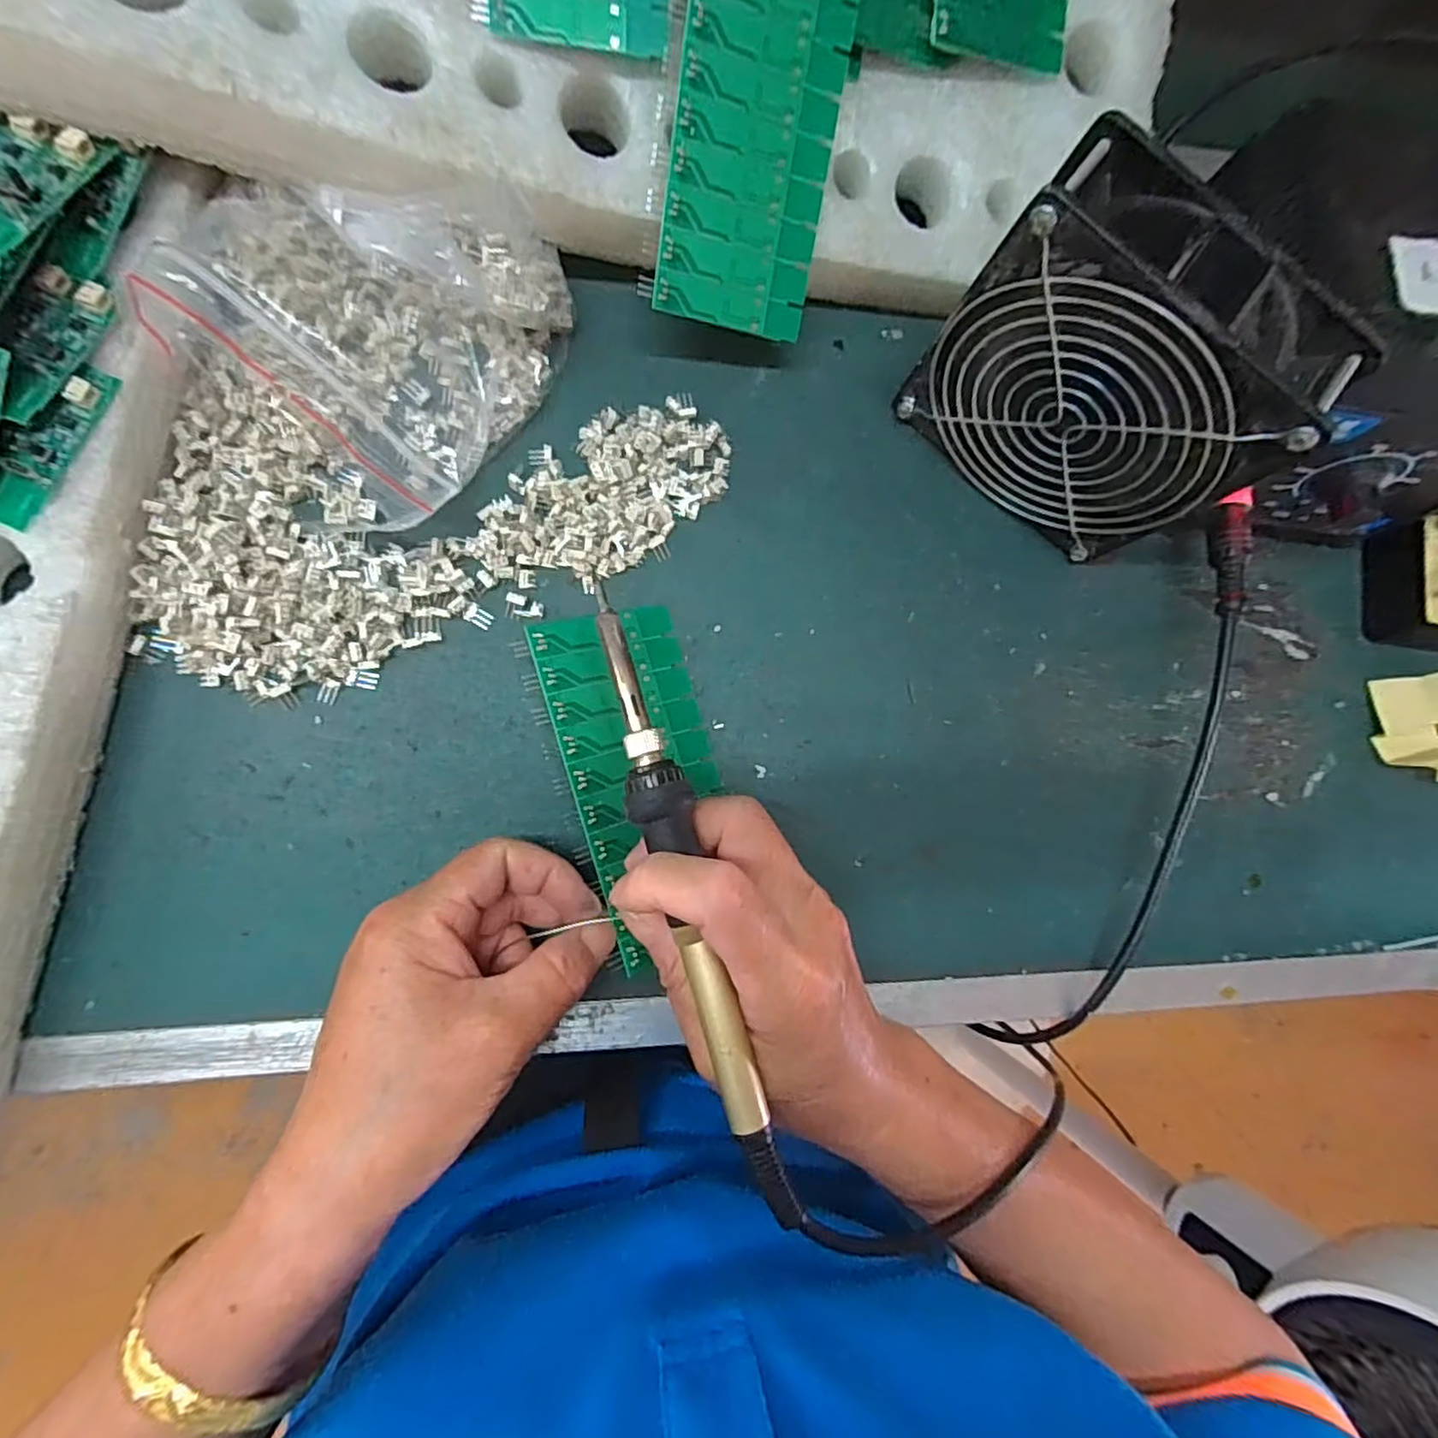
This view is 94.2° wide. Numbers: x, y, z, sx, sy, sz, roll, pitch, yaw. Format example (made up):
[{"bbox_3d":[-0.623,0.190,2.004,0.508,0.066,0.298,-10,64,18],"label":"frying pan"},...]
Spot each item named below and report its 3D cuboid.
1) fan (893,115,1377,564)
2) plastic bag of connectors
[{"bbox_3d":[0.143,-0.129,0.259,0.123,0.120,0.047,40,82,-3],"label":"fan"},{"bbox_3d":[-0.136,-0.156,0.262,0.134,0.034,0.136,38,82,-3],"label":"plastic bag of connectors"}]

